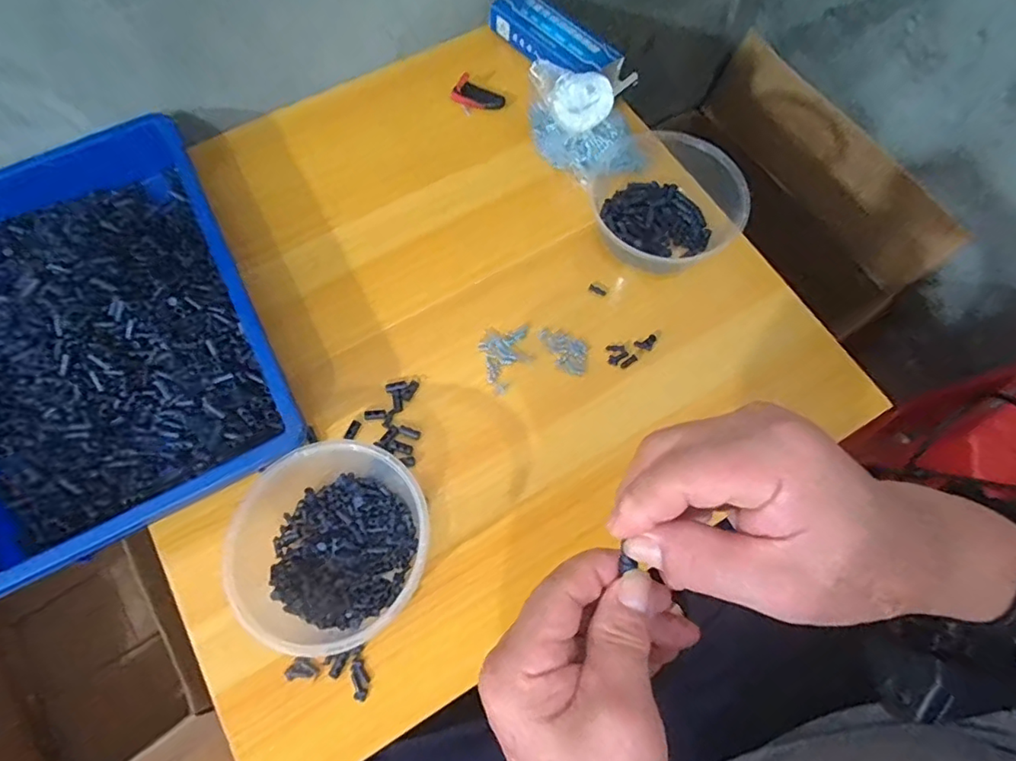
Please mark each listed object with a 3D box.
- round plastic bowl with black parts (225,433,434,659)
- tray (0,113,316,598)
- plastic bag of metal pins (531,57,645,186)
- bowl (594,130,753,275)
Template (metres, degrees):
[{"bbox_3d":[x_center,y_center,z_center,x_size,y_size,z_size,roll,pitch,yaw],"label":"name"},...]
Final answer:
[{"bbox_3d":[-0.131,0.122,0.421,0.138,0.067,0.131,1,69,-2],"label":"round plastic bowl with black parts"},{"bbox_3d":[-0.350,-0.050,0.481,0.251,0.056,0.382,-26,72,-11],"label":"tray"},{"bbox_3d":[0.071,-0.257,0.552,0.071,0.075,0.123,-36,74,-14],"label":"plastic bag of metal pins"},{"bbox_3d":[0.143,-0.168,0.532,0.135,0.054,0.143,-38,75,-15],"label":"bowl"}]

